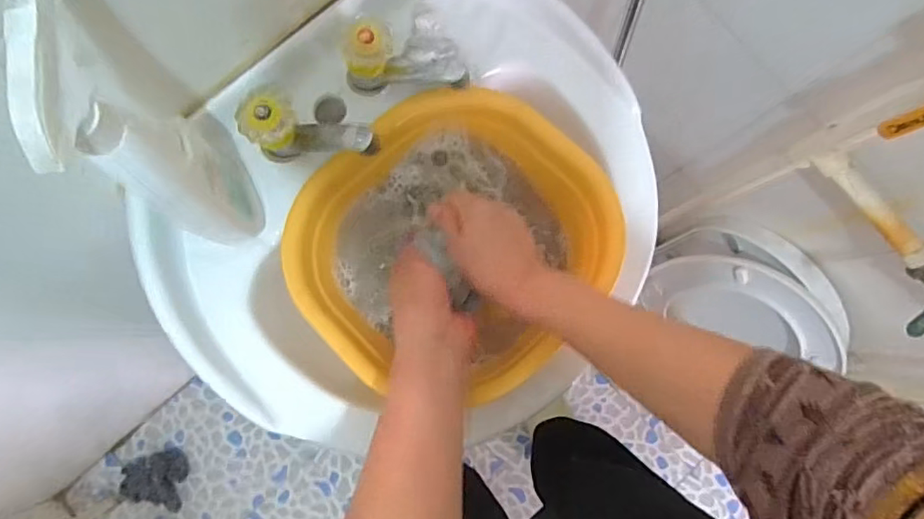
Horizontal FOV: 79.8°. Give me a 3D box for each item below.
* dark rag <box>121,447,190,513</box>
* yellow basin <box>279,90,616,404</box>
[{"bbox_3d":[-0.638,0.449,1.113,0.122,0.083,0.122,8,82,-2],"label":"dark rag"},{"bbox_3d":[-0.002,-0.022,0.520,0.295,0.089,0.248,-42,87,-7],"label":"yellow basin"}]

